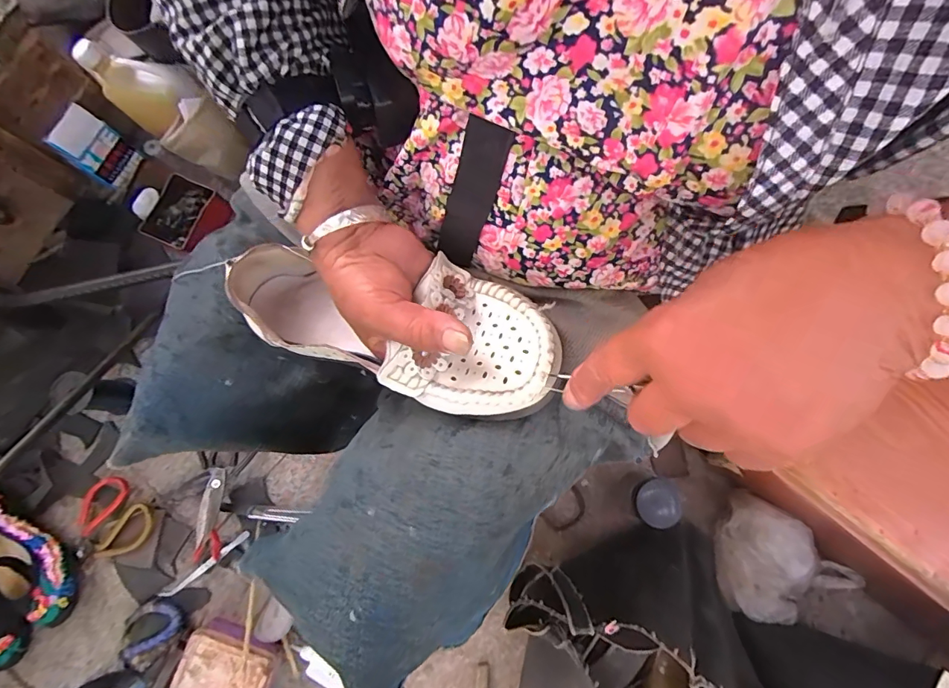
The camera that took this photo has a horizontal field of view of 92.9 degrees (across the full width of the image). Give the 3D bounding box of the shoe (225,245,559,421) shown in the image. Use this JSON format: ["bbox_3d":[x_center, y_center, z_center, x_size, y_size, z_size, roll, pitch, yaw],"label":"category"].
[{"bbox_3d":[-0.060,-0.018,0.291,0.229,0.059,0.089,17,80,19],"label":"shoe"}]

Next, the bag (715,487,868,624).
[{"bbox_3d":[0.404,0.307,0.598,0.184,0.074,0.137,40,82,7],"label":"bag"}]

